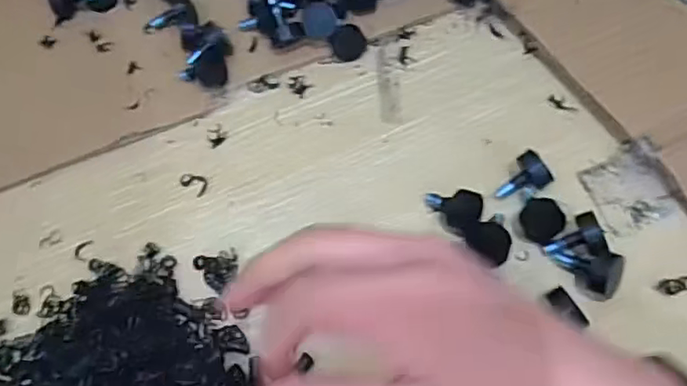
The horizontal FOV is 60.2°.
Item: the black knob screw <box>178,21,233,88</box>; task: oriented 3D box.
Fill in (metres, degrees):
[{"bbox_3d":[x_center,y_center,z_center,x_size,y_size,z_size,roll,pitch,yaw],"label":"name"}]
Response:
[{"bbox_3d":[-0.099,-0.099,0.422,0.033,0.023,0.046,-1,59,4],"label":"black knob screw"}]

